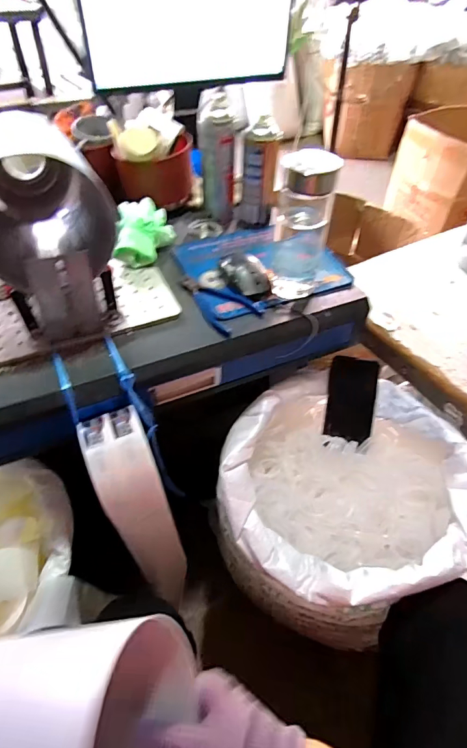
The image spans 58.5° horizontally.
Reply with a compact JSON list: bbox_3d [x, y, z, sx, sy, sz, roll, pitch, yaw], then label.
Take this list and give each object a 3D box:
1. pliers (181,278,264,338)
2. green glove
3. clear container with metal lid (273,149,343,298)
[{"bbox_3d":[-0.027,-0.111,0.655,0.080,0.019,0.142,-30,54,-26],"label":"pliers"},{"bbox_3d":[-0.155,-0.243,0.713,0.102,0.049,0.134,-3,47,-4],"label":"green glove"},{"bbox_3d":[0.098,-0.198,0.602,0.076,0.202,0.061,6,47,5],"label":"clear container with metal lid"}]

